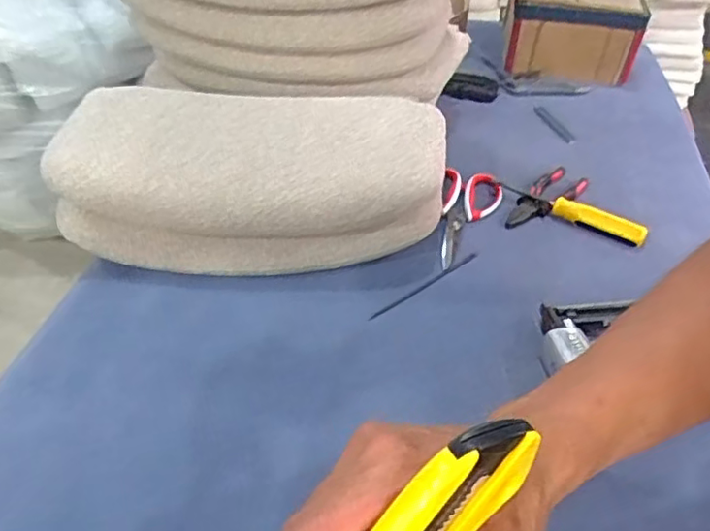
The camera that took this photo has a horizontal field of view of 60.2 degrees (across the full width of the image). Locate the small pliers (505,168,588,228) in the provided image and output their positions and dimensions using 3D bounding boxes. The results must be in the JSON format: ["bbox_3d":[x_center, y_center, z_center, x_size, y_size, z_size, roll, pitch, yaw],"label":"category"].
[{"bbox_3d":[0.248,-0.087,0.801,0.150,0.014,0.052,-33,52,-31],"label":"small pliers"}]

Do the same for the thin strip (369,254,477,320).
[{"bbox_3d":[0.080,0.022,0.685,0.158,0.005,0.007,-28,50,-27],"label":"thin strip"}]

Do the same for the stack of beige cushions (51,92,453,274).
[{"bbox_3d":[-0.117,-0.099,0.722,0.420,0.129,0.202,4,43,3],"label":"stack of beige cushions"}]

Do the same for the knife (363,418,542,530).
[{"bbox_3d":[0.005,0.119,0.224,0.158,0.028,0.023,-50,54,2],"label":"knife"}]

